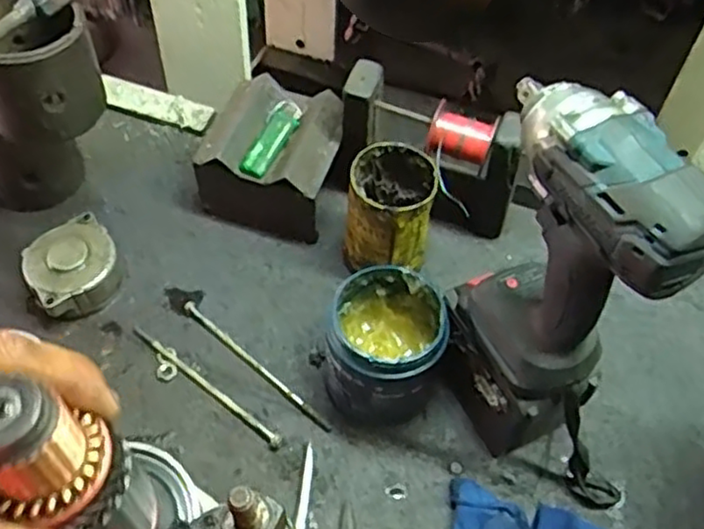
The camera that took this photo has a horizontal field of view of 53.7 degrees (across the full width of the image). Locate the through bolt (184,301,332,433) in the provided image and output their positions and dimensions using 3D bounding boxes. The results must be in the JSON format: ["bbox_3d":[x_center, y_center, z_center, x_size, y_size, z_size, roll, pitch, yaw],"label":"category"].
[{"bbox_3d":[-0.082,0.083,0.592,0.170,0.005,0.010,35,59,21],"label":"through bolt"}]

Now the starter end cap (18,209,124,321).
[{"bbox_3d":[-0.246,0.004,0.616,0.076,0.042,0.074,2,53,-2],"label":"starter end cap"}]

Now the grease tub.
[{"bbox_3d":[0.027,0.068,0.548,0.084,0.101,0.089,2,53,-2],"label":"grease tub"}]

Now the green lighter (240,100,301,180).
[{"bbox_3d":[-0.072,-0.115,0.634,0.023,0.013,0.084,24,68,14],"label":"green lighter"}]

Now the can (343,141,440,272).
[{"bbox_3d":[0.032,-0.041,0.622,0.070,0.115,0.080,8,53,3],"label":"can"}]

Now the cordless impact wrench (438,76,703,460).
[{"bbox_3d":[0.126,0.028,0.463,0.074,0.292,0.149,-16,56,-15],"label":"cordless impact wrench"}]

